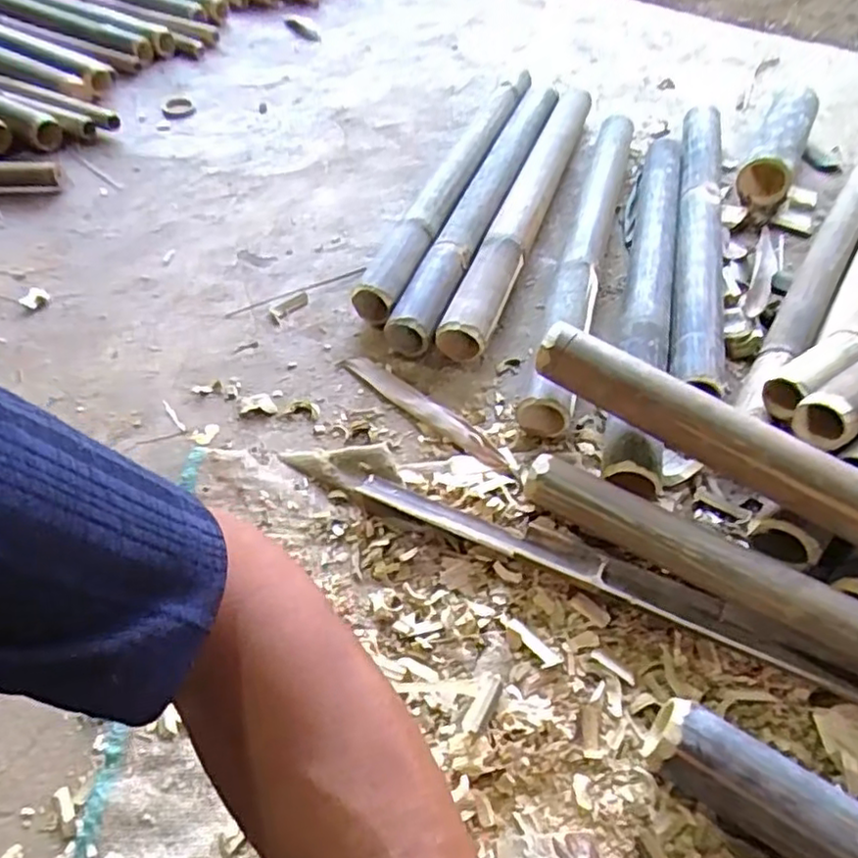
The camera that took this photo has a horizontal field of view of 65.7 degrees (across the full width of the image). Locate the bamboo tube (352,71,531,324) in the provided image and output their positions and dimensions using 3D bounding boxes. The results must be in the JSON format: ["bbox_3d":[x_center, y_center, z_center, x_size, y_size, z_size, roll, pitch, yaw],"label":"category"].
[{"bbox_3d":[0.046,-0.356,0.964,0.053,0.056,0.600,18,54,14],"label":"bamboo tube"}]

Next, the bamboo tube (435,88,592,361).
[{"bbox_3d":[0.140,-0.318,0.923,0.059,0.056,0.631,16,53,12],"label":"bamboo tube"}]

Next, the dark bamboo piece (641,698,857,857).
[{"bbox_3d":[0.272,0.275,0.437,0.255,0.053,0.058,27,56,20],"label":"dark bamboo piece"}]

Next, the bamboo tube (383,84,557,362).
[{"bbox_3d":[0.082,-0.318,0.927,0.061,0.050,0.597,17,53,13],"label":"bamboo tube"}]

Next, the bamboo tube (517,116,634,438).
[{"bbox_3d":[0.202,-0.238,0.862,0.062,0.058,0.619,13,53,10],"label":"bamboo tube"}]

